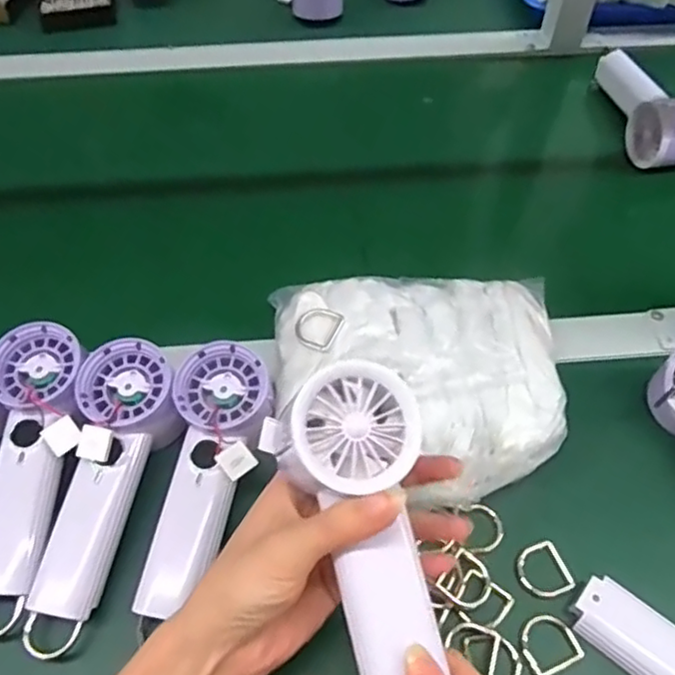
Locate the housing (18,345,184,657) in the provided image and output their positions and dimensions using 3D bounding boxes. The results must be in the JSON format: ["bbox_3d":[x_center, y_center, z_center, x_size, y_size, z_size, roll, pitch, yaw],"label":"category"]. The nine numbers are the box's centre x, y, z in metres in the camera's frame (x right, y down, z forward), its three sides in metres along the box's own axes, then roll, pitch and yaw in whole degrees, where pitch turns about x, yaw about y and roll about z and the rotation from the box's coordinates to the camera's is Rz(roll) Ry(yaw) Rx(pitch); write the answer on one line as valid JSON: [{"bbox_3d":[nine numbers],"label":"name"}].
[{"bbox_3d":[-0.152,0.097,0.417,0.060,0.044,0.190,10,73,8],"label":"housing"}]

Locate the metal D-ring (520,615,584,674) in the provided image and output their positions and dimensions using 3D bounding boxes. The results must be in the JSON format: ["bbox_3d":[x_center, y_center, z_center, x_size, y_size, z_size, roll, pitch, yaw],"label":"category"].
[{"bbox_3d":[0.128,0.186,0.390,0.035,0.009,0.031,-20,64,-11],"label":"metal D-ring"}]

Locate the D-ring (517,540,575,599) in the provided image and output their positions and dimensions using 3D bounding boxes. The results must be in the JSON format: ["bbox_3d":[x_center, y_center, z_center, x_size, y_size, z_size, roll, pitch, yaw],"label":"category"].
[{"bbox_3d":[0.132,0.150,0.413,0.030,0.006,0.033,-24,67,-6],"label":"D-ring"}]

